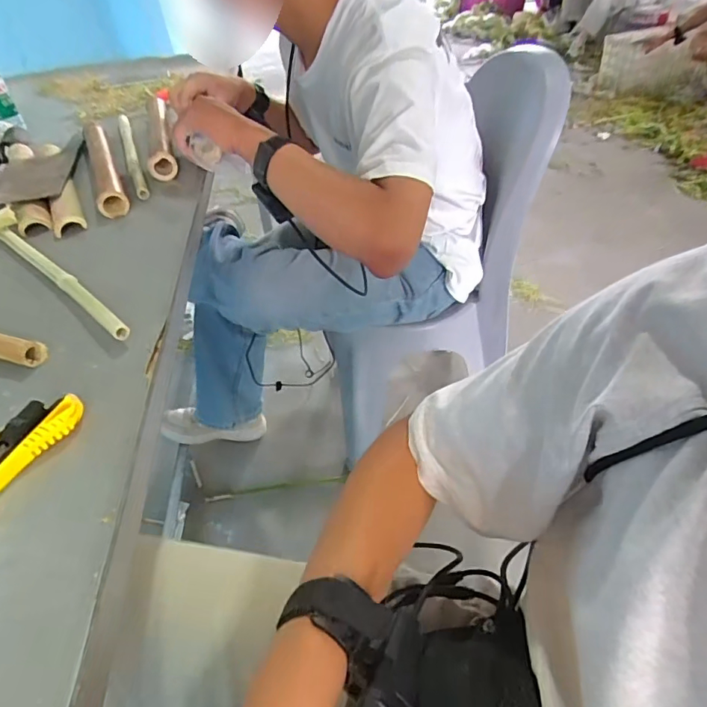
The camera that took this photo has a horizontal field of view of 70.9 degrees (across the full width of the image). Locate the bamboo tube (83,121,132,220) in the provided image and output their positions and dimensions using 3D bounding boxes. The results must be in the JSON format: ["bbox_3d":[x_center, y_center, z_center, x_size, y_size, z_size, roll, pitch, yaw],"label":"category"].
[{"bbox_3d":[-0.353,-0.266,0.699,0.033,0.033,0.289,-20,46,-16],"label":"bamboo tube"}]

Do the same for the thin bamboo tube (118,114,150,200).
[{"bbox_3d":[-0.347,-0.316,0.771,0.020,0.016,0.374,-19,43,-14],"label":"thin bamboo tube"}]

